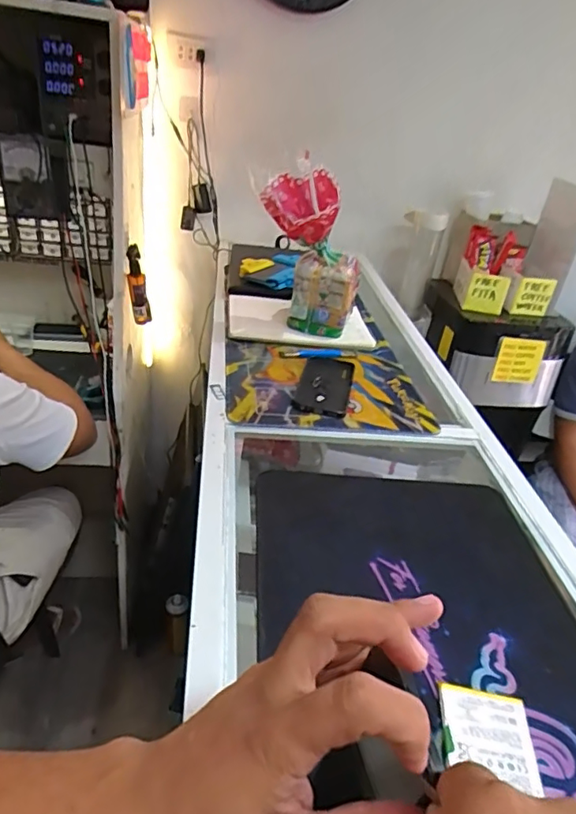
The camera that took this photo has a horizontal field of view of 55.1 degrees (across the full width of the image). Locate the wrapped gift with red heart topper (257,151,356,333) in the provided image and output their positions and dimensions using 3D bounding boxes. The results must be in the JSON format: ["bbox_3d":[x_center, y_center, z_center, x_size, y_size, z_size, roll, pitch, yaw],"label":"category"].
[{"bbox_3d":[0.036,-0.255,0.911,0.142,0.255,0.114,20,33,21],"label":"wrapped gift with red heart topper"}]

